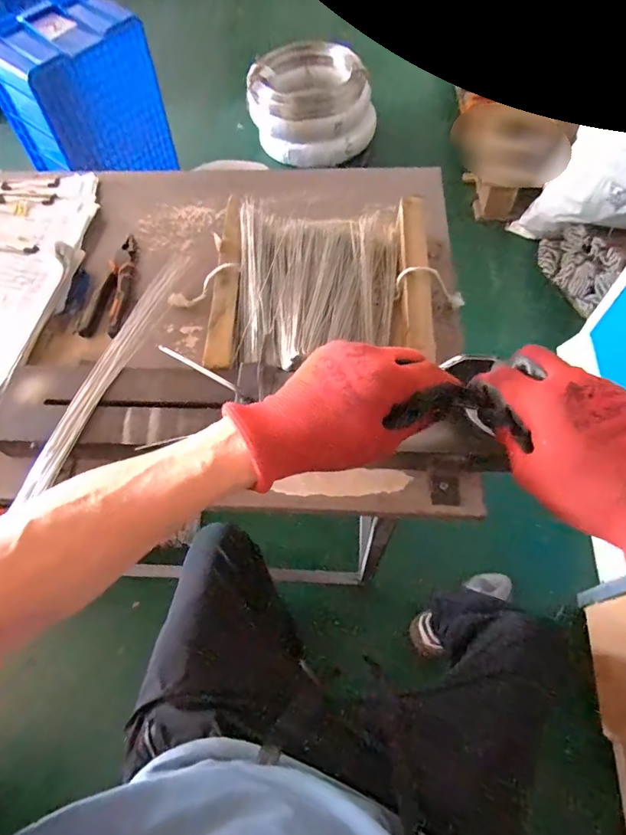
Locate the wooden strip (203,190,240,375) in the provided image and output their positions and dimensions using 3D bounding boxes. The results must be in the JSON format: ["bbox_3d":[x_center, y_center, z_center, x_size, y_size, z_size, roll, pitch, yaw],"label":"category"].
[{"bbox_3d":[-0.109,-0.179,0.604,0.032,0.016,0.263,6,67,-10],"label":"wooden strip"}]

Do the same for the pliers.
[{"bbox_3d":[-0.282,-0.192,0.676,0.054,0.013,0.177,11,62,8],"label":"pliers"}]

